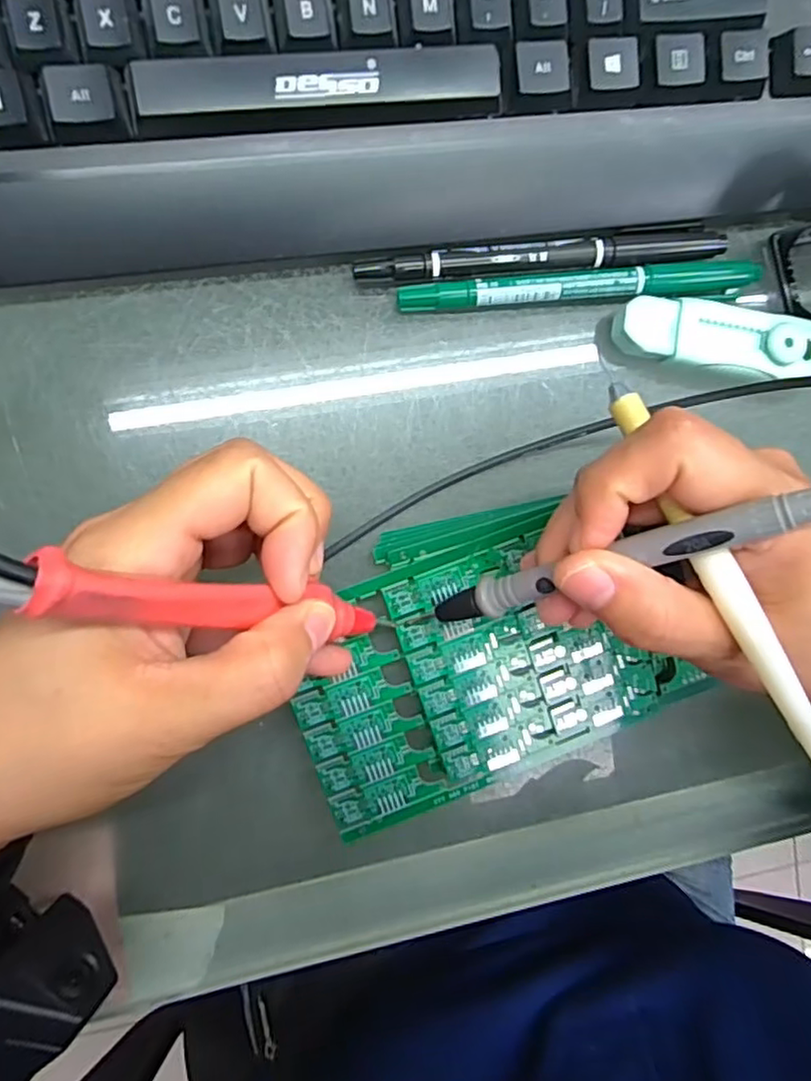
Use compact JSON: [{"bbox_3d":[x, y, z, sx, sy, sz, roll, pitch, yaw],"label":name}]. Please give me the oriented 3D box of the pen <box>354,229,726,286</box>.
[{"bbox_3d":[0.052,-0.104,0.237,0.139,0.009,0.012,-10,95,-9],"label":"pen"}]

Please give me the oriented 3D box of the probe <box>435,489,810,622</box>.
[{"bbox_3d":[0.062,0.005,0.182,0.129,0.010,0.011,-21,98,33],"label":"probe"}]

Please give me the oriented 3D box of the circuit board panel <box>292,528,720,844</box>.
[{"bbox_3d":[0.032,0.046,0.236,0.143,0.004,0.081,-20,96,-8],"label":"circuit board panel"}]

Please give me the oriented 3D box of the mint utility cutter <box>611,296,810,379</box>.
[{"bbox_3d":[0.123,-0.077,0.244,0.086,0.014,0.024,8,92,-10],"label":"mint utility cutter"}]

